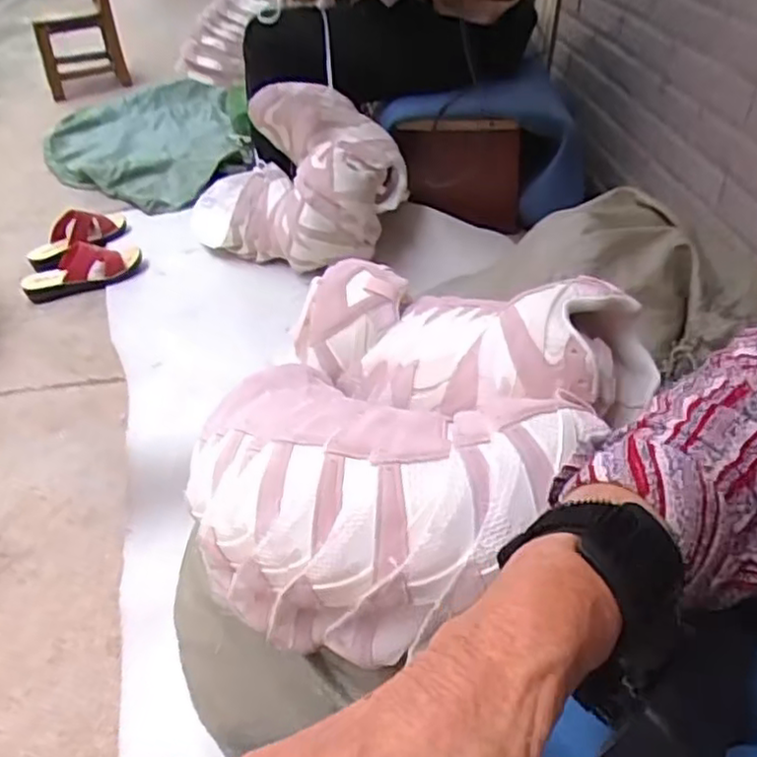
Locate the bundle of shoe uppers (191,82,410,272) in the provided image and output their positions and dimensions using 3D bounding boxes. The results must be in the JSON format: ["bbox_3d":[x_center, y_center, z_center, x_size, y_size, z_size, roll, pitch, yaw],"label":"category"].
[{"bbox_3d":[-0.193,-0.419,1.447,0.478,0.311,0.255,26,47,31],"label":"bundle of shoe uppers"}]

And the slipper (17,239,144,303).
[{"bbox_3d":[-0.610,-0.219,1.424,0.233,0.073,0.082,-12,39,-12],"label":"slipper"}]

